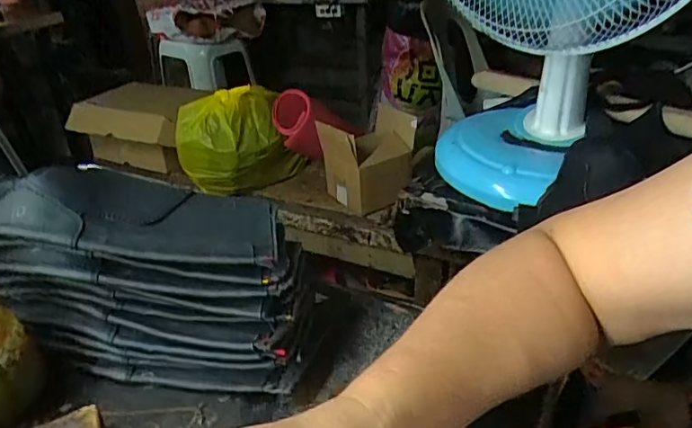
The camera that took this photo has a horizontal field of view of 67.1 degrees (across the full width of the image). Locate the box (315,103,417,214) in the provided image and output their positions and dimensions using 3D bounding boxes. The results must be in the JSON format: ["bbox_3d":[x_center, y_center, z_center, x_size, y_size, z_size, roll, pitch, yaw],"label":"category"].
[{"bbox_3d":[0.048,-0.109,1.046,0.176,0.168,0.121,-22,35,-27],"label":"box"}]

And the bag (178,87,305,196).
[{"bbox_3d":[-0.224,-0.152,1.117,0.256,0.200,0.143,-15,32,-17],"label":"bag"}]

